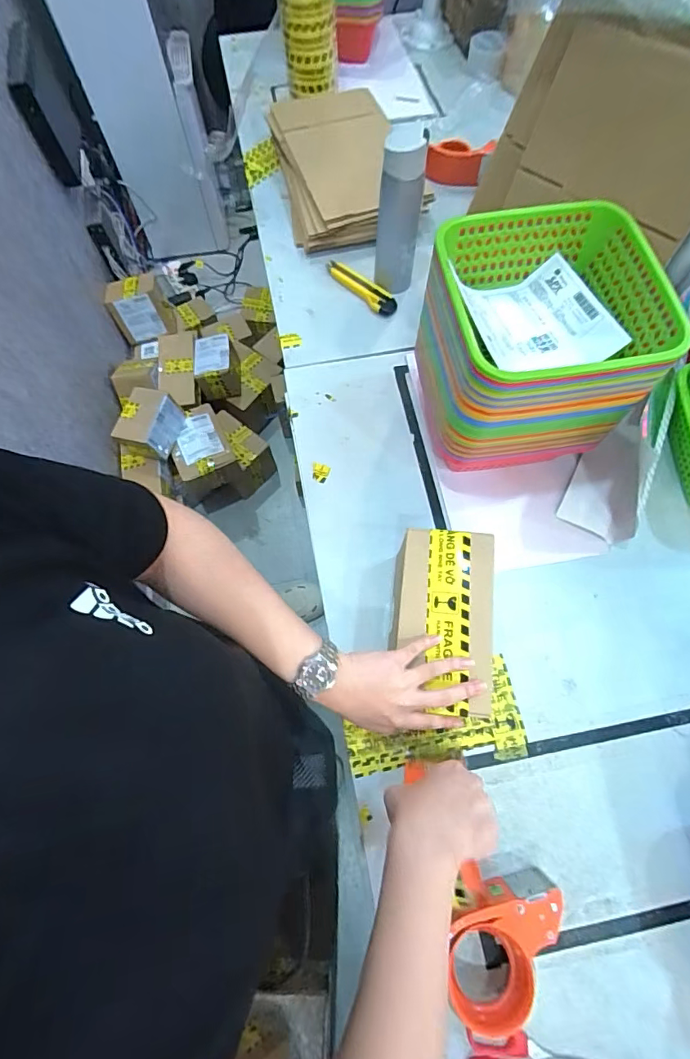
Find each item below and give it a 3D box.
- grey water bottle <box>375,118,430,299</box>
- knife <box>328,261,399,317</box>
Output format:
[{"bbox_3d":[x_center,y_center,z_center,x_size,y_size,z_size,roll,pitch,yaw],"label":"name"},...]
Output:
[{"bbox_3d":[0.081,-0.474,0.721,0.065,0.224,0.057,-1,69,2],"label":"grey water bottle"},{"bbox_3d":[0.030,-0.420,0.815,0.040,0.012,0.151,-38,72,-12],"label":"knife"}]

